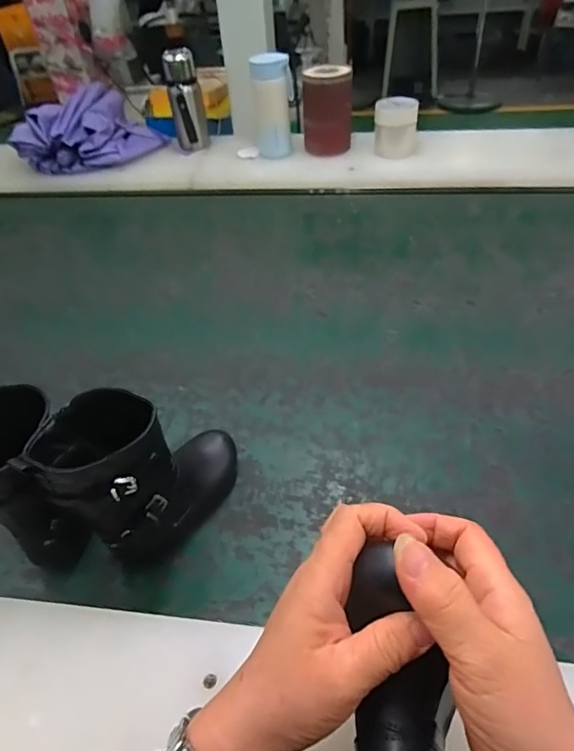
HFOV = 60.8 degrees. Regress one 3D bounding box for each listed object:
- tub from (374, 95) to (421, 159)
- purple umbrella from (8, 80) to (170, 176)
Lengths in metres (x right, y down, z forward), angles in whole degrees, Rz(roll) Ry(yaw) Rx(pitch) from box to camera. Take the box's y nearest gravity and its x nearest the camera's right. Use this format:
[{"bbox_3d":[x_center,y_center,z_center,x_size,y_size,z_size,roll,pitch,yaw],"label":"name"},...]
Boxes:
[{"bbox_3d":[0.228,-0.517,1.029,0.088,0.098,0.075,5,44,12],"label":"tub"},{"bbox_3d":[-0.435,-0.548,1.102,0.275,0.126,0.214,3,44,7],"label":"purple umbrella"}]

